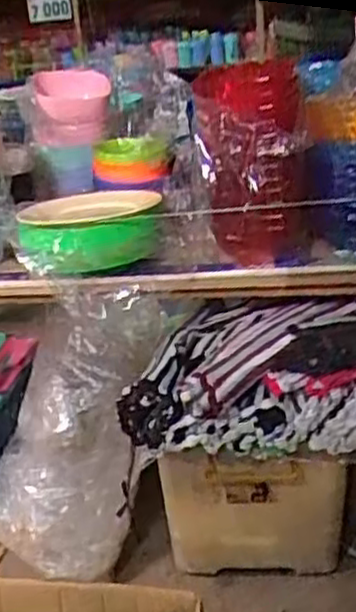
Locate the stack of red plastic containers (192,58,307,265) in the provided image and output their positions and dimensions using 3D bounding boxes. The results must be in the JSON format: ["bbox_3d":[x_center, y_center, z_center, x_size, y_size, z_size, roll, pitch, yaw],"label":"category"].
[{"bbox_3d":[0.119,-0.226,1.173,0.165,0.296,0.169,-2,23,7],"label":"stack of red plastic containers"}]

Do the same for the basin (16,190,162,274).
[{"bbox_3d":[-0.148,-0.131,1.268,0.235,0.091,0.241,-4,22,2],"label":"basin"}]

